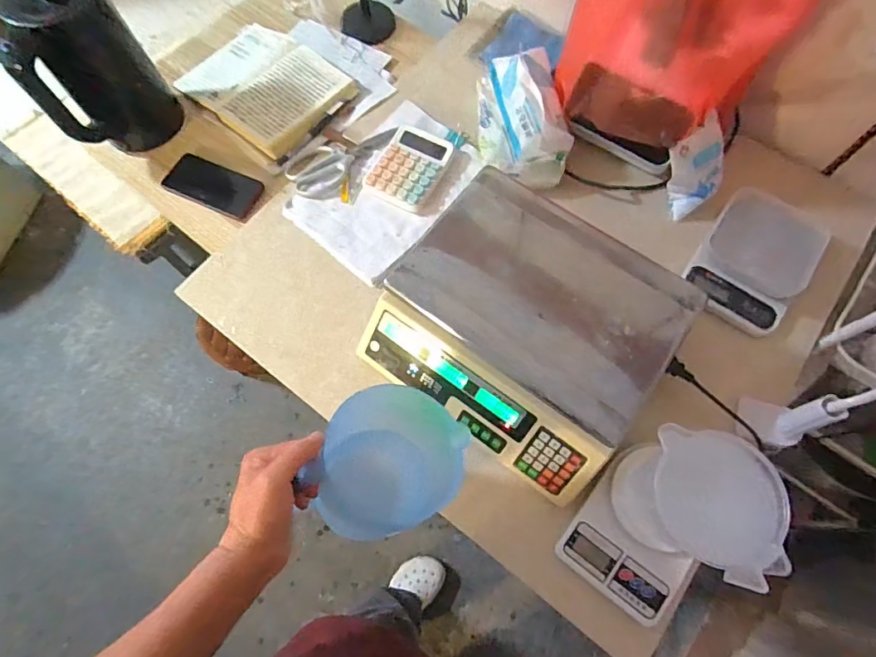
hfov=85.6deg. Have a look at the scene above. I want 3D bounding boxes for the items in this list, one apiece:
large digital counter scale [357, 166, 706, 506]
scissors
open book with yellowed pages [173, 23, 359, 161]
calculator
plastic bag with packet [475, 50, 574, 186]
[{"bbox_3d":[0.111,-0.001,0.618,0.333,0.125,0.303,35,73,12],"label":"large digital counter scale"},{"bbox_3d":[-0.156,-0.287,0.790,0.191,0.017,0.105,-35,73,-12],"label":"scissors"},{"bbox_3d":[-0.315,-0.449,0.843,0.295,0.020,0.209,41,75,14],"label":"open book with yellowed pages"},{"bbox_3d":[-0.049,-0.258,0.765,0.106,0.018,0.142,22,71,9],"label":"calculator"},{"bbox_3d":[0.129,-0.344,0.748,0.132,0.097,0.220,-9,69,-3],"label":"plastic bag with packet"}]

